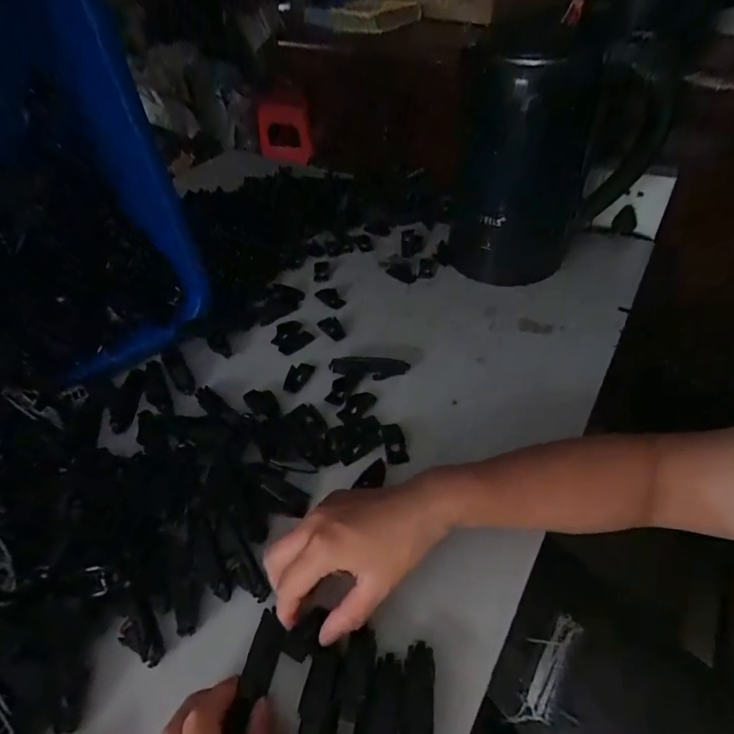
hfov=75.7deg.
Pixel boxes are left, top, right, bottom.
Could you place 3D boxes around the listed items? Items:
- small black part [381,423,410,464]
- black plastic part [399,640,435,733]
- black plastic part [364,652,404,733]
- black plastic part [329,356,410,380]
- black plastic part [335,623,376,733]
[{"bbox_3d":[0.024,0.068,0.427,0.021,0.006,0.045,-7,45,-3],"label":"small black part"},{"bbox_3d":[0.030,0.212,0.285,0.020,0.015,0.081,3,46,8],"label":"black plastic part"},{"bbox_3d":[0.008,0.215,0.278,0.019,0.010,0.080,5,46,9],"label":"black plastic part"},{"bbox_3d":[0.002,0.001,0.487,0.081,0.015,0.021,0,45,4],"label":"black plastic part"},{"bbox_3d":[-0.009,0.205,0.292,0.019,0.013,0.078,5,46,9],"label":"black plastic part"}]

